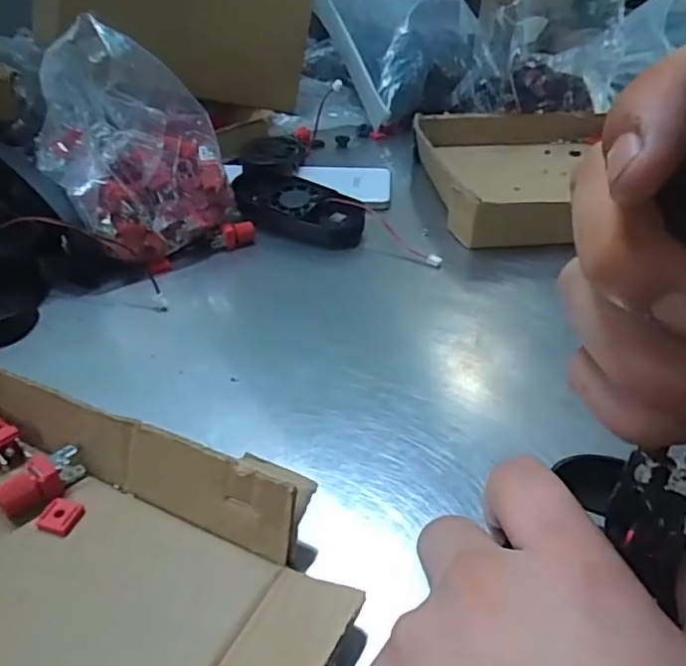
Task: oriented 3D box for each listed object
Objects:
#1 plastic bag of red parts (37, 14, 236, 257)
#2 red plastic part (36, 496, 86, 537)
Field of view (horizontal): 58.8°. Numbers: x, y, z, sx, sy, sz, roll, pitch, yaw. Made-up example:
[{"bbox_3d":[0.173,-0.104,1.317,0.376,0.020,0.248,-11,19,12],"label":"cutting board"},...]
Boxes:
[{"bbox_3d":[-0.135,-0.126,0.404,0.115,0.122,0.085,-22,40,-27],"label":"plastic bag of red parts"},{"bbox_3d":[-0.111,0.071,0.238,0.015,0.004,0.015,9,36,13],"label":"red plastic part"}]

